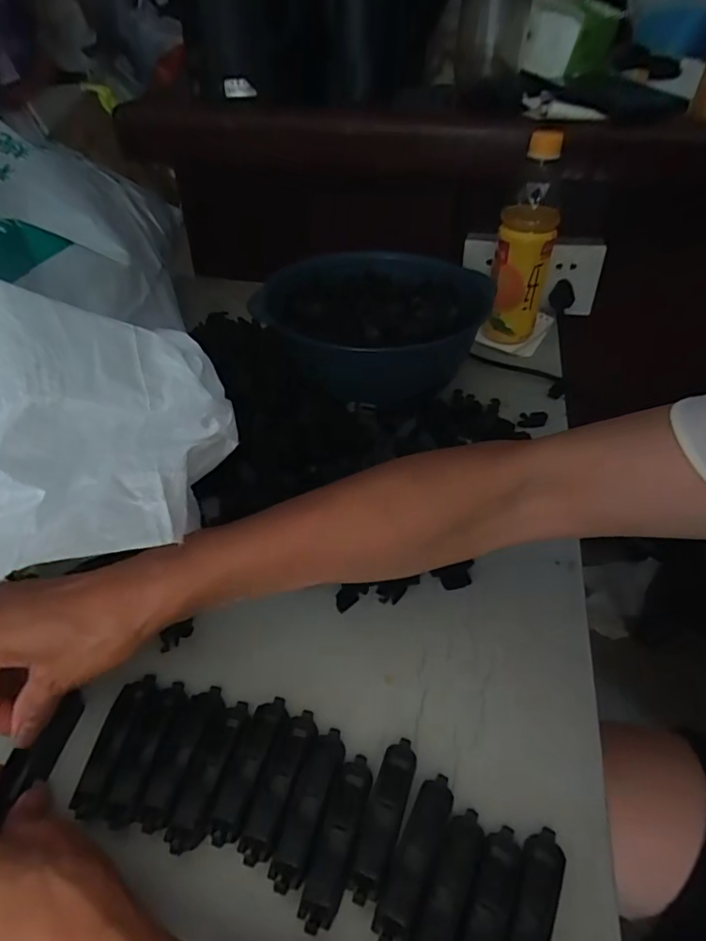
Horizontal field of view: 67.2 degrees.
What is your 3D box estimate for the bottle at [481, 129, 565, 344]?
[{"bbox_3d":[0.185,-0.242,0.573,0.058,0.195,0.056,11,44,11],"label":"bottle"}]

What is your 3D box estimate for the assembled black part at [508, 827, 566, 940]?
[{"bbox_3d":[0.081,0.200,0.238,0.018,0.010,0.075,18,45,20],"label":"assembled black part"}]

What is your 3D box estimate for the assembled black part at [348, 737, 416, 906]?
[{"bbox_3d":[0.016,0.171,0.267,0.019,0.007,0.075,13,43,15],"label":"assembled black part"}]

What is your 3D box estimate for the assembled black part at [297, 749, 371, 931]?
[{"bbox_3d":[-0.007,0.177,0.260,0.018,0.006,0.075,10,43,12],"label":"assembled black part"}]

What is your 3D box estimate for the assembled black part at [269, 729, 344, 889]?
[{"bbox_3d":[-0.021,0.168,0.271,0.019,0.009,0.075,11,43,13],"label":"assembled black part"}]

